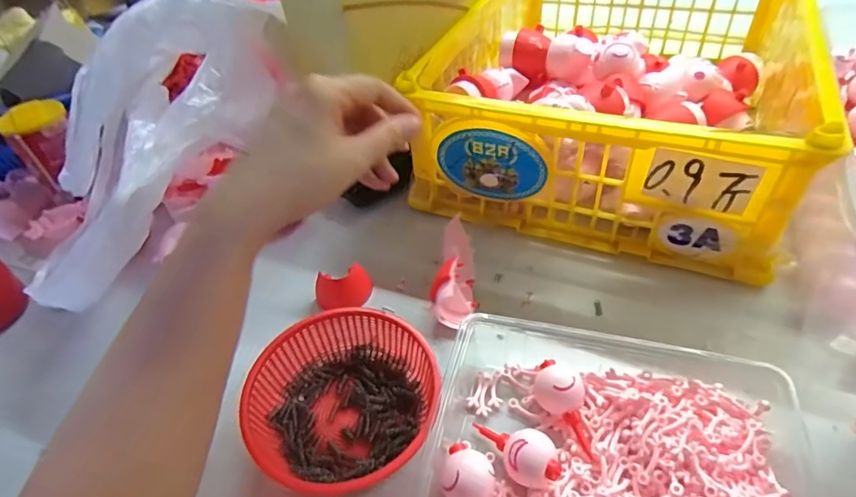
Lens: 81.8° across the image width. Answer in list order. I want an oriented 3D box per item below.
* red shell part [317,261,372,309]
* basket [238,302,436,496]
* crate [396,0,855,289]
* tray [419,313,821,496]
[{"bbox_3d":[-0.077,0.037,0.454,0.050,0.033,0.026,-16,46,-10],"label":"red shell part"},{"bbox_3d":[-0.060,0.110,0.362,0.130,0.046,0.134,-3,45,3],"label":"basket"},{"bbox_3d":[0.223,-0.213,0.582,0.349,0.136,0.472,14,50,20],"label":"crate"},{"bbox_3d":[0.119,0.133,0.319,0.225,0.045,0.164,9,47,14],"label":"tray"}]

